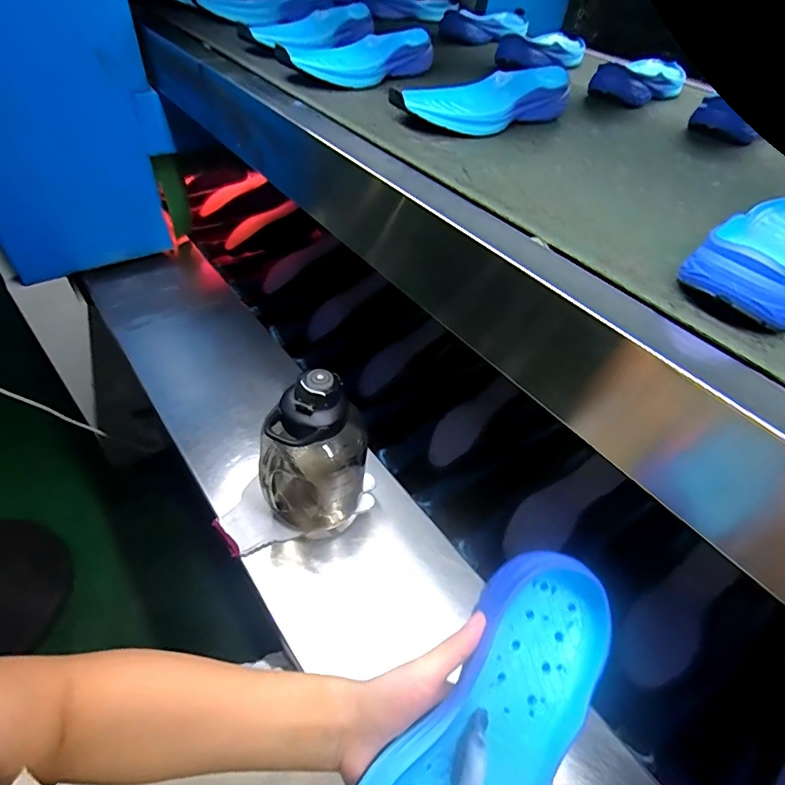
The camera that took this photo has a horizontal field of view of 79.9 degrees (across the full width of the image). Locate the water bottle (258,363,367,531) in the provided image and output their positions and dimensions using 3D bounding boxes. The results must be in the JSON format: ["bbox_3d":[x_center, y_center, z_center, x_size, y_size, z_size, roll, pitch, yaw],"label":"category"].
[{"bbox_3d":[-0.094,0.090,0.573,0.103,0.236,0.086,17,47,5],"label":"water bottle"}]

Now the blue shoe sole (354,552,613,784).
[{"bbox_3d":[0.054,0.221,0.281,0.093,0.048,0.258,42,67,5],"label":"blue shoe sole"}]

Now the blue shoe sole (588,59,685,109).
[{"bbox_3d":[0.411,-0.503,0.748,0.088,0.045,0.244,34,52,22],"label":"blue shoe sole"}]

